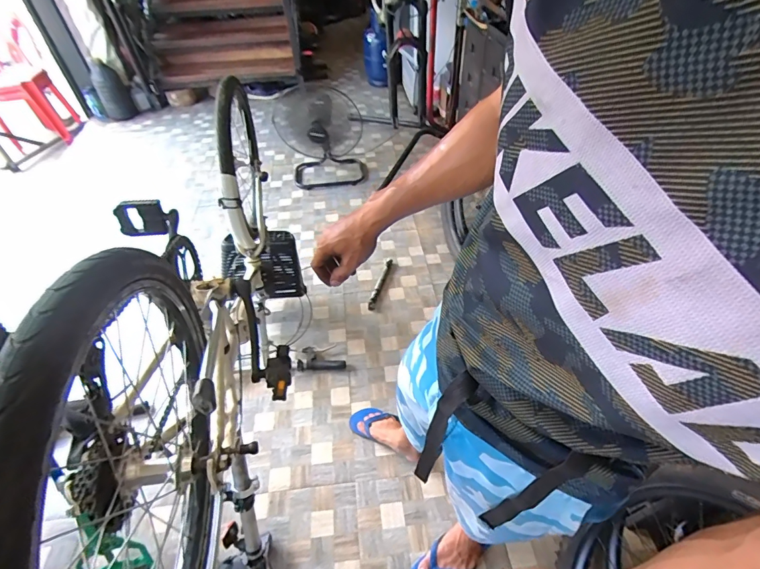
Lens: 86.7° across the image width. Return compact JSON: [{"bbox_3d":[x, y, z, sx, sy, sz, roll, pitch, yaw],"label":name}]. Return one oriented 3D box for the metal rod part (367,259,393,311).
[{"bbox_3d":[0.001,-0.004,1.784,0.032,0.031,0.287,11,48,16],"label":"metal rod part"}]

